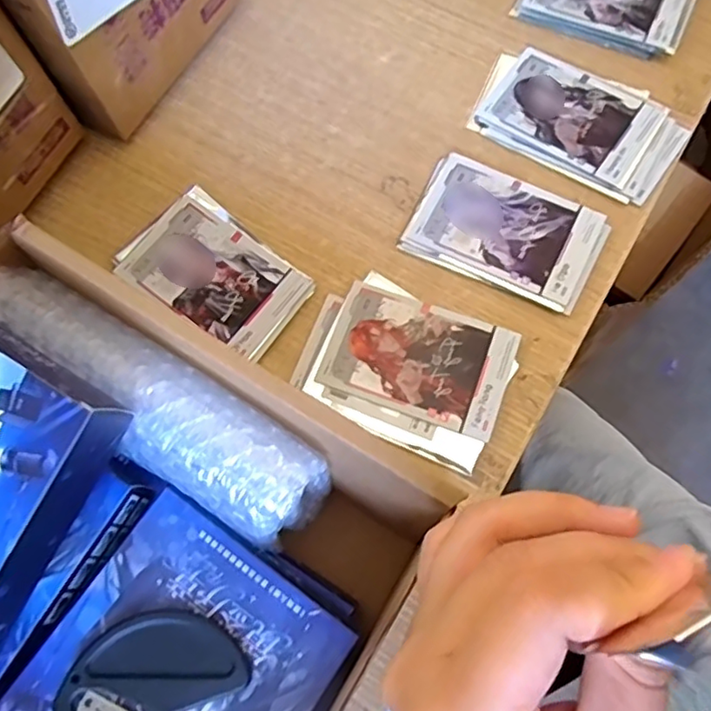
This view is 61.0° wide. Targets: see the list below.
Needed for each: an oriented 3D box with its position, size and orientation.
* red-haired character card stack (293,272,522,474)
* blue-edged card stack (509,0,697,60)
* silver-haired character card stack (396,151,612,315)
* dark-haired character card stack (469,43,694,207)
[{"bbox_3d":[0.028,0.004,0.333,0.110,0.004,0.082,25,73,11],"label":"red-haired character card stack"},{"bbox_3d":[0.171,-0.244,0.411,0.109,0.008,0.074,24,73,10],"label":"blue-edged card stack"},{"bbox_3d":[0.090,-0.076,0.358,0.107,0.008,0.074,24,73,10],"label":"silver-haired character card stack"},{"bbox_3d":[0.140,-0.149,0.380,0.123,0.005,0.079,29,74,12],"label":"dark-haired character card stack"}]

